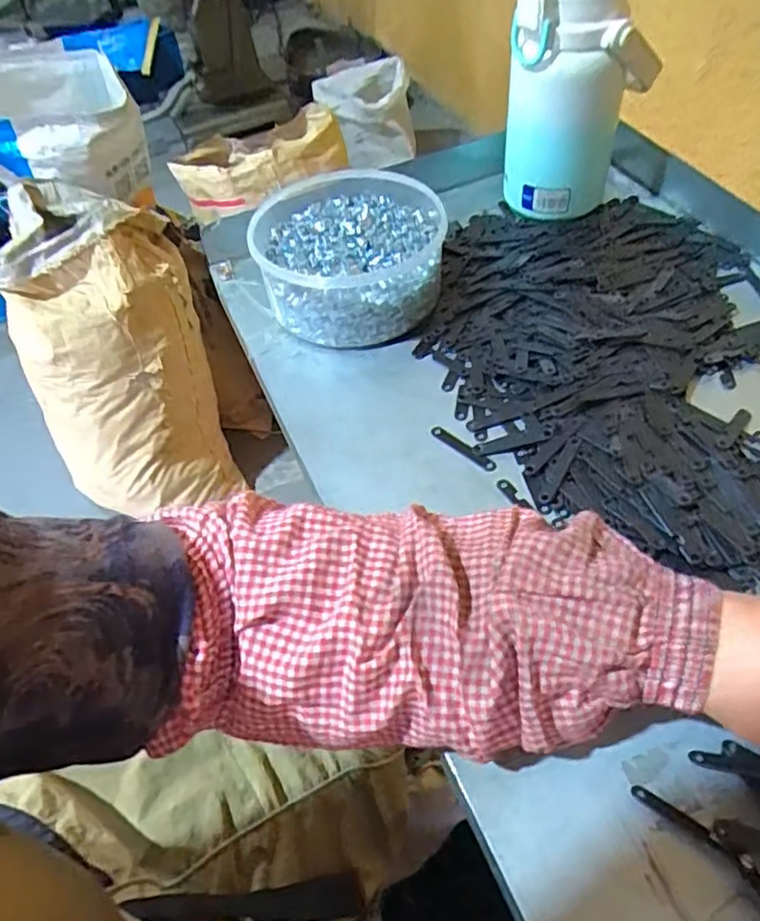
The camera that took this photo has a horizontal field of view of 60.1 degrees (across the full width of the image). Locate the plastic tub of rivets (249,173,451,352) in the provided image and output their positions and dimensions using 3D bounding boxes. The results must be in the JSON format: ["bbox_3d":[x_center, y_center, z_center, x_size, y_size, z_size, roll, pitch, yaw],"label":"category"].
[{"bbox_3d":[-0.023,-0.166,0.530,0.150,0.060,0.156,-3,50,3],"label":"plastic tub of rivets"}]

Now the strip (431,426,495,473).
[{"bbox_3d":[0.055,-0.008,0.434,0.050,0.004,0.008,36,62,29],"label":"strip"}]

